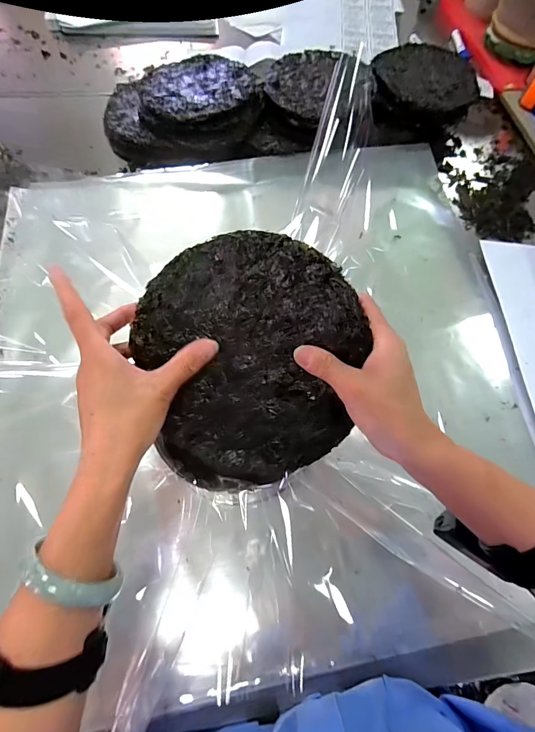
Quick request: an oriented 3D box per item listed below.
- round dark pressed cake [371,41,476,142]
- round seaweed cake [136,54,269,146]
[{"bbox_3d":[0.288,-0.517,0.717,0.186,0.085,0.191,1,65,-3],"label":"round dark pressed cake"},{"bbox_3d":[-0.119,-0.479,0.659,0.211,0.041,0.217,1,65,-3],"label":"round seaweed cake"}]

